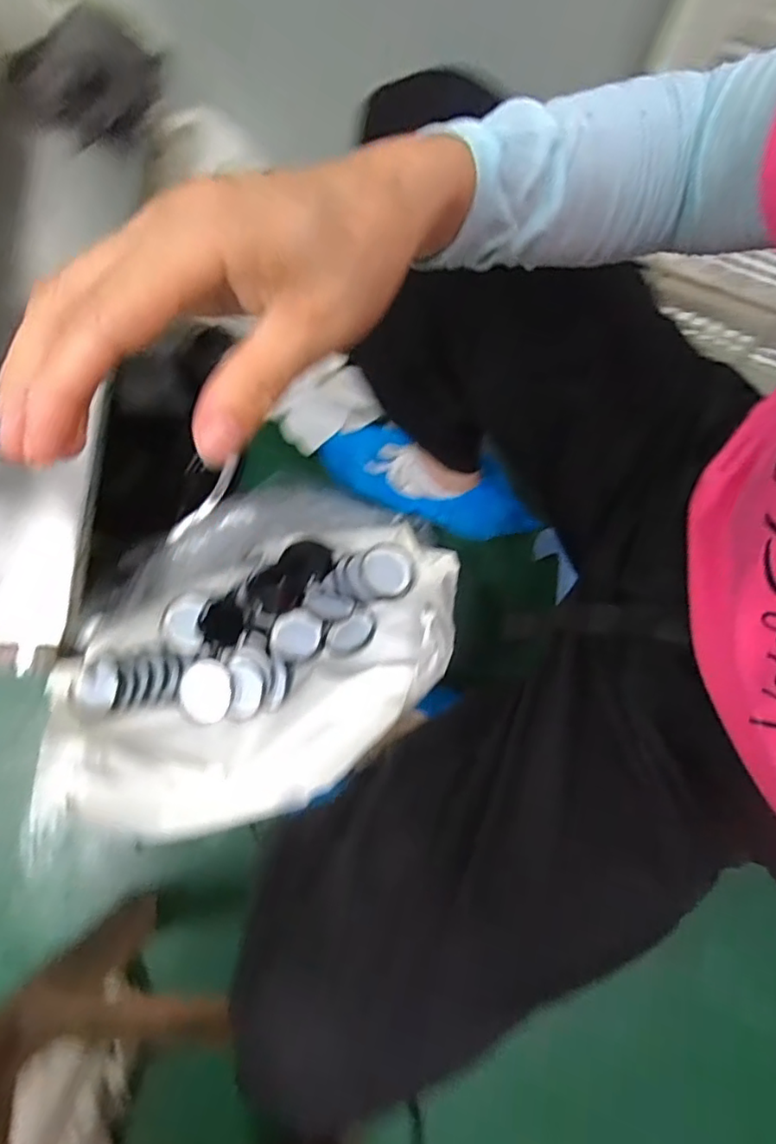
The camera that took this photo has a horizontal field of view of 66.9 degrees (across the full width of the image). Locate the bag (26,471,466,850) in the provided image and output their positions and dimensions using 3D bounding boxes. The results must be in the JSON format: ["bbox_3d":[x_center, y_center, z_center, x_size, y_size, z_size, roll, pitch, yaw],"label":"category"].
[{"bbox_3d":[-0.135,0.072,0.653,0.453,0.147,0.311,-33,81,-5],"label":"bag"}]

